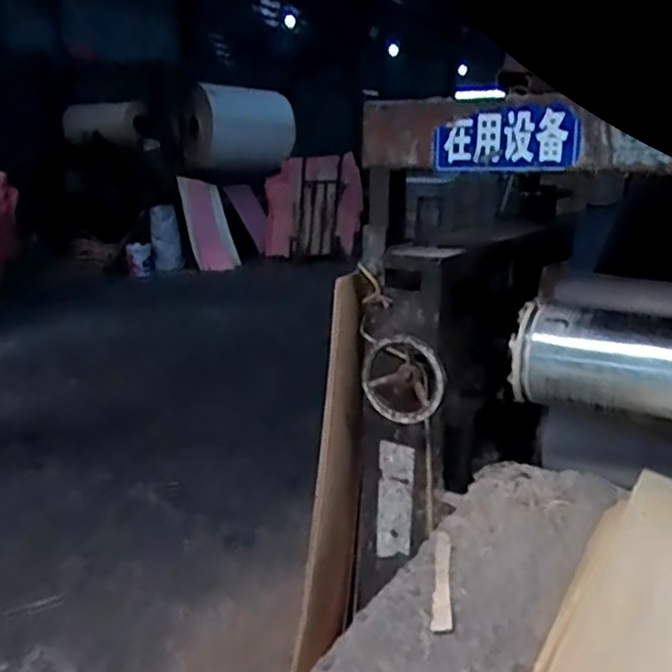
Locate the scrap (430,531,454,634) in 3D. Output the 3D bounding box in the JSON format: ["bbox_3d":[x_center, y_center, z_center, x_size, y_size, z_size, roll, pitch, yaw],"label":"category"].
[{"bbox_3d":[0.163,0.368,1.048,0.029,0.013,0.242,7,15,8],"label":"scrap"}]

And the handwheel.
[{"bbox_3d":[0.124,0.081,1.277,0.158,0.158,0.031,11,16,21],"label":"handwheel"}]

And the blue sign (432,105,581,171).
[{"bbox_3d":[0.272,-0.318,1.119,0.232,0.088,0.011,4,21,26],"label":"blue sign"}]

